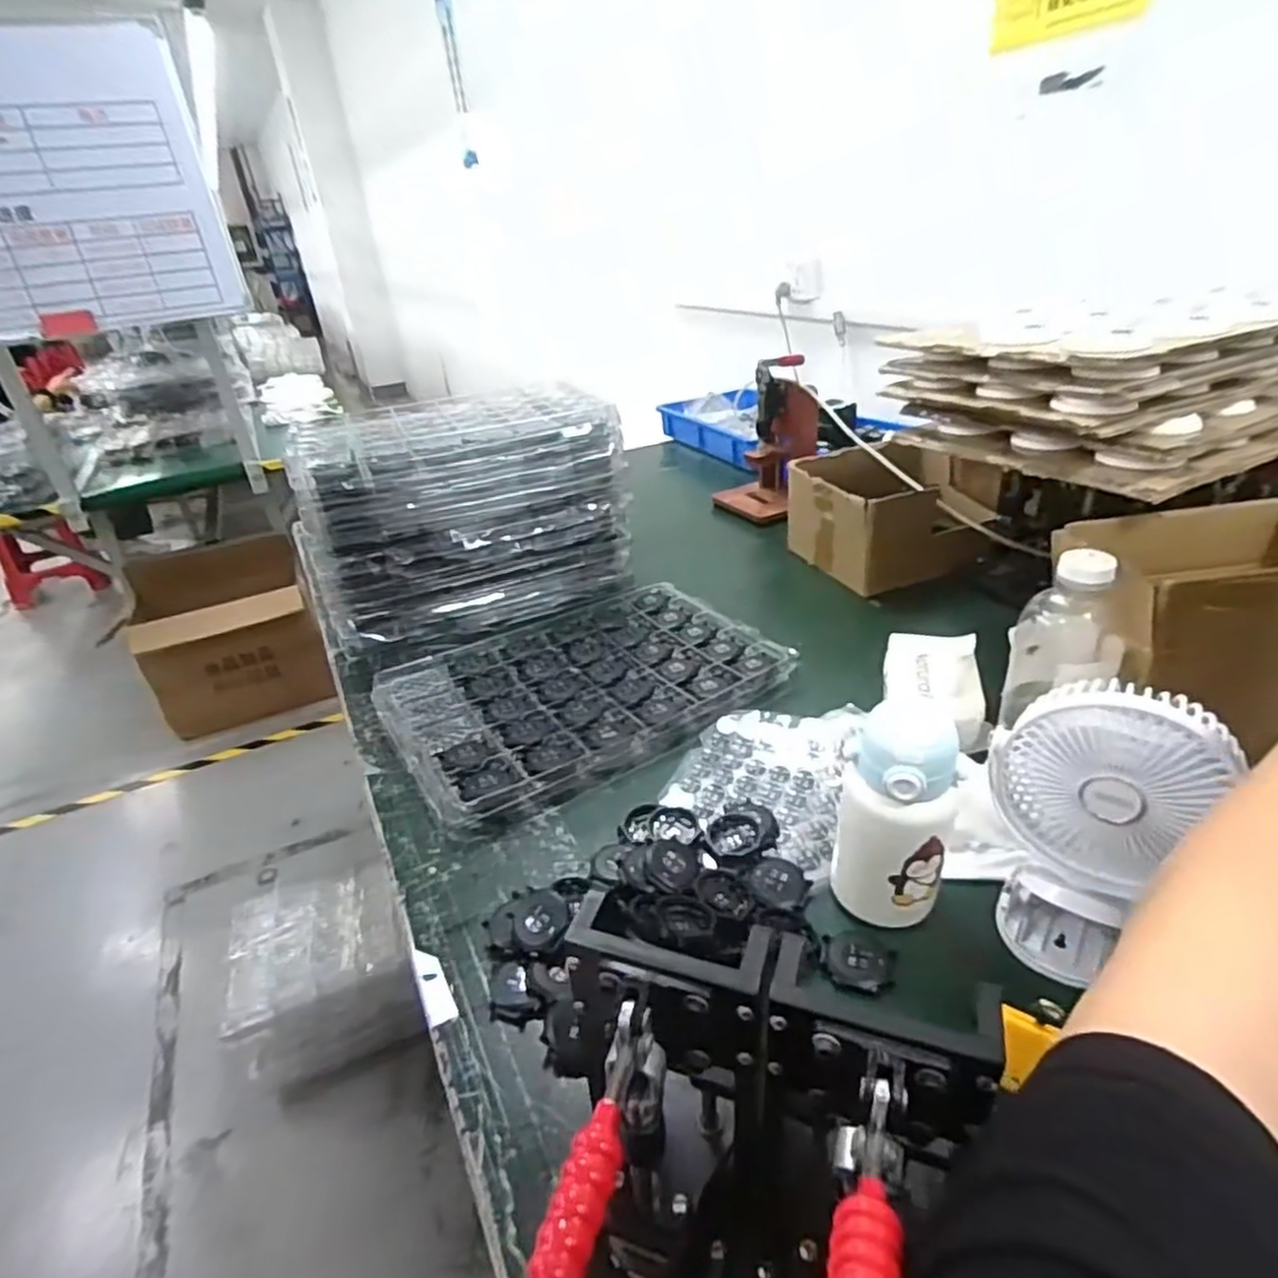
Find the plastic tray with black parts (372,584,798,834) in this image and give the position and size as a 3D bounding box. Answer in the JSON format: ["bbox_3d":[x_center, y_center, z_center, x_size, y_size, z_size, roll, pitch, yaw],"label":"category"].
[{"bbox_3d":[-0.075,0.047,0.894,0.438,0.029,0.322,-22,34,-25],"label":"plastic tray with black parts"}]

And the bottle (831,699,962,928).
[{"bbox_3d":[0.198,0.133,0.560,0.084,0.175,0.080,9,34,24],"label":"bottle"}]

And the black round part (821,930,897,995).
[{"bbox_3d":[0.166,0.242,0.553,0.052,0.013,0.049,-5,30,3],"label":"black round part"}]

